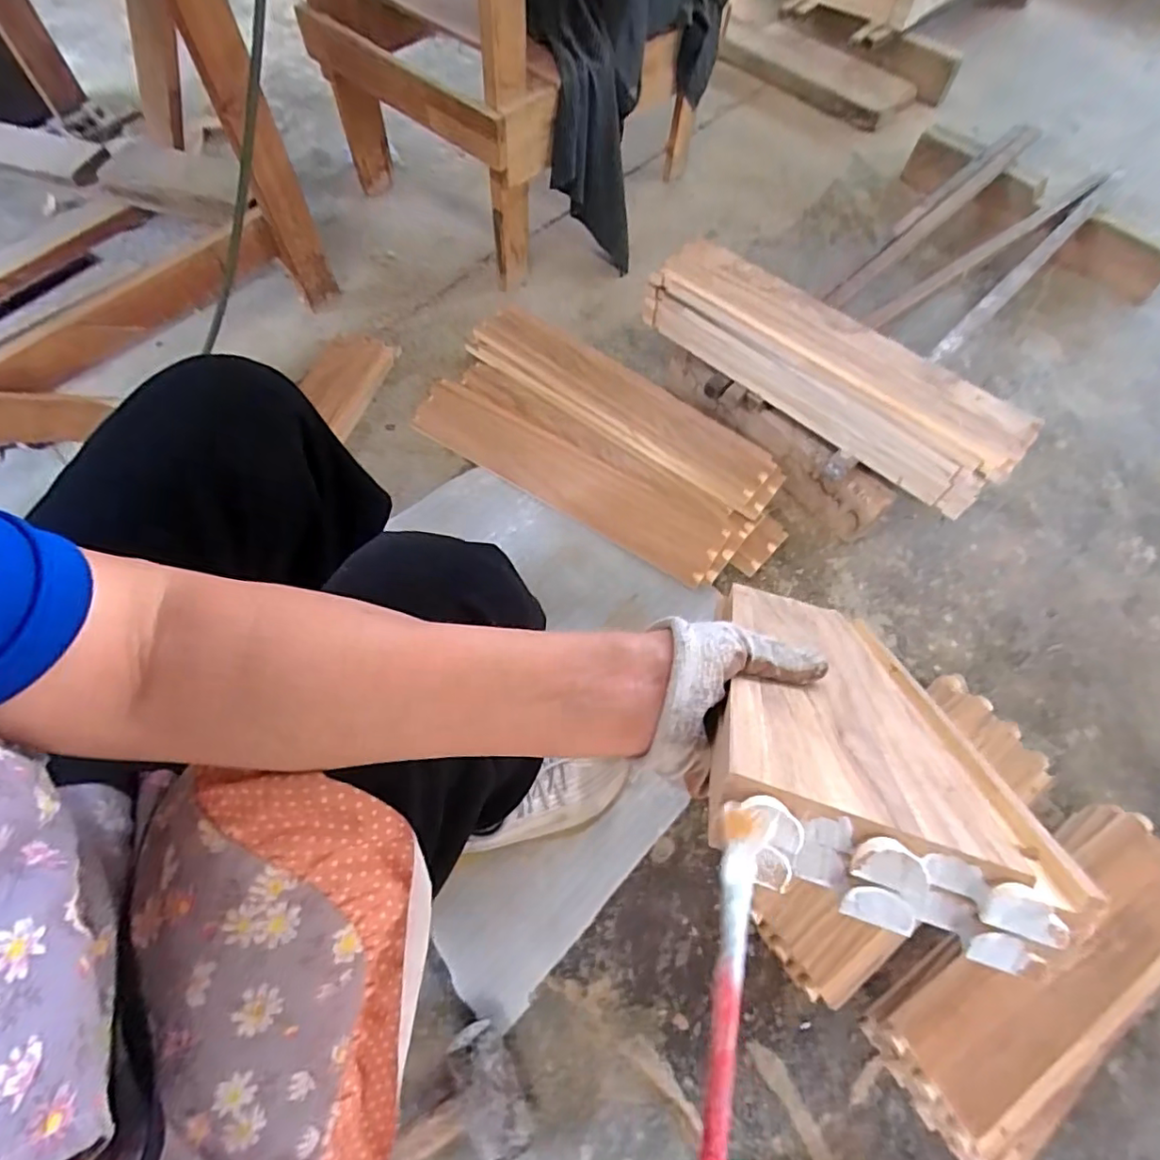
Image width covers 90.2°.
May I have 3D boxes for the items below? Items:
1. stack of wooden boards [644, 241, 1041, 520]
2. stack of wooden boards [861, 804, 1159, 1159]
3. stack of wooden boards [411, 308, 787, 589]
[{"bbox_3d":[0.337,-0.300,0.811,0.537,0.120,0.132,37,68,15],"label":"stack of wooden boards"},{"bbox_3d":[0.479,0.403,0.599,0.373,0.099,0.130,-30,68,-15],"label":"stack of wooden boards"},{"bbox_3d":[0.038,-0.215,0.892,0.592,0.090,0.251,32,67,14],"label":"stack of wooden boards"}]

